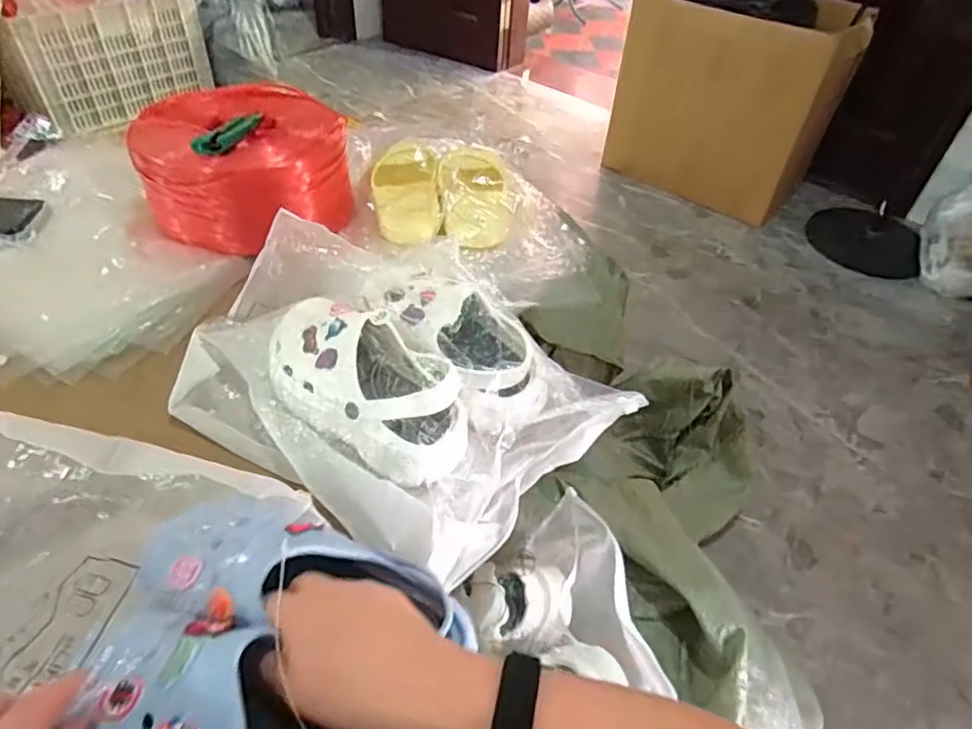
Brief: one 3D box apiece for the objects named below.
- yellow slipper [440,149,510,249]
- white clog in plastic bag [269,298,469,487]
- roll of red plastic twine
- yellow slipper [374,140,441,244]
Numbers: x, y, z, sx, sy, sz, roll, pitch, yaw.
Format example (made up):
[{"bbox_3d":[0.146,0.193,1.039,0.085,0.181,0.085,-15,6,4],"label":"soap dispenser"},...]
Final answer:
[{"bbox_3d":[-0.015,-0.225,0.818,0.102,0.056,0.183,0,46,-4],"label":"yellow slipper"},{"bbox_3d":[-0.129,0.018,0.586,0.243,0.093,0.114,35,53,26],"label":"white clog in plastic bag"},{"bbox_3d":[-0.339,-0.278,0.850,0.266,0.143,0.217,-22,51,-24],"label":"roll of red plastic twine"},{"bbox_3d":[-0.115,-0.251,0.855,0.095,0.055,0.203,-3,46,-7],"label":"yellow slipper"}]

